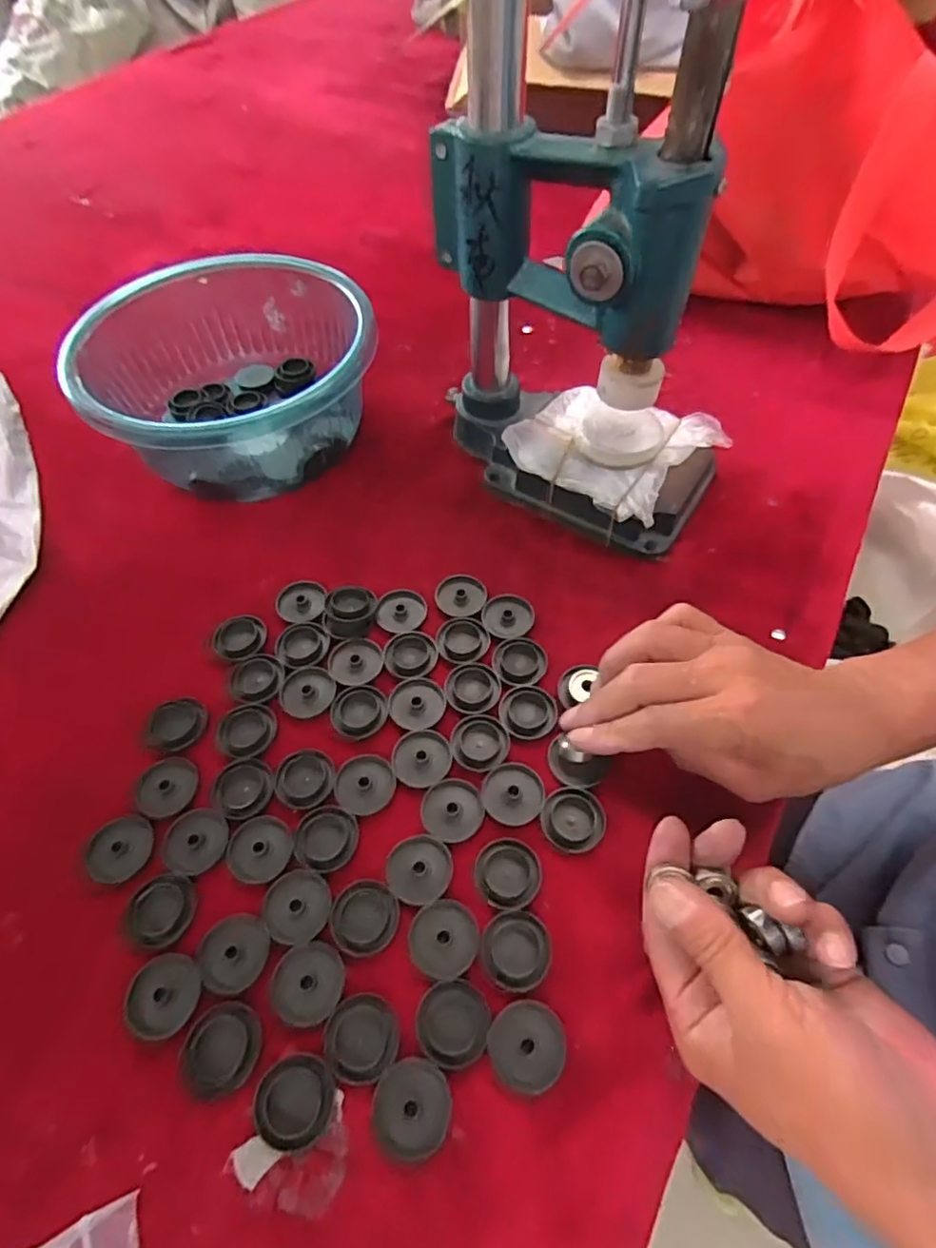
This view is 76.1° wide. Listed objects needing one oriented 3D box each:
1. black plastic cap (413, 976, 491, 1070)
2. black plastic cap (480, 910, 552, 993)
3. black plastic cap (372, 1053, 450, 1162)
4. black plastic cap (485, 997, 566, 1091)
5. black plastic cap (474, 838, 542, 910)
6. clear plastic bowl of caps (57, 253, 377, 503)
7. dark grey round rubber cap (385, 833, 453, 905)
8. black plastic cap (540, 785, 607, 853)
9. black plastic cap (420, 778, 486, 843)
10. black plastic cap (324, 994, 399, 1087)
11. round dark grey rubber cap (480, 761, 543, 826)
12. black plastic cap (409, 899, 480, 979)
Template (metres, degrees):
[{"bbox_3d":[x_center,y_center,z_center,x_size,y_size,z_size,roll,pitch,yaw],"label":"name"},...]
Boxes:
[{"bbox_3d":[-0.007,0.178,0.268,0.032,0.004,0.032,-1,56,1],"label":"black plastic cap"},{"bbox_3d":[0.023,0.153,0.281,0.032,0.004,0.033,-1,56,1],"label":"black plastic cap"},{"bbox_3d":[-0.024,0.204,0.253,0.032,0.005,0.033,-1,56,1],"label":"black plastic cap"},{"bbox_3d":[0.026,0.185,0.262,0.033,0.004,0.032,-1,56,1],"label":"black plastic cap"},{"bbox_3d":[0.020,0.124,0.300,0.032,0.004,0.032,-1,56,1],"label":"black plastic cap"},{"bbox_3d":[-0.174,-0.181,0.454,0.202,0.084,0.199,-8,57,-3],"label":"clear plastic bowl of caps"},{"bbox_3d":[-0.025,0.123,0.302,0.033,0.004,0.033,-1,56,1],"label":"dark grey round rubber cap"},{"bbox_3d":[0.056,0.103,0.316,0.033,0.004,0.033,-1,56,1],"label":"black plastic cap"},{"bbox_3d":[-0.008,0.099,0.319,0.033,0.004,0.032,-1,56,1],"label":"black plastic cap"},{"bbox_3d":[-0.047,0.183,0.265,0.032,0.004,0.032,-1,56,1],"label":"black plastic cap"},{"bbox_3d":[0.025,0.092,0.325,0.032,0.007,0.032,-1,56,1],"label":"round dark grey rubber cap"},{"bbox_3d":[-0.012,0.149,0.284,0.032,0.004,0.032,-1,56,1],"label":"black plastic cap"}]

